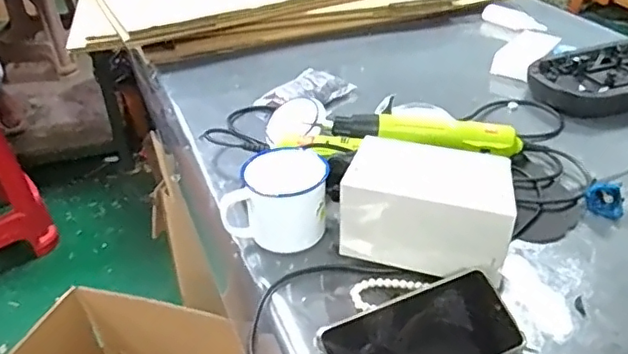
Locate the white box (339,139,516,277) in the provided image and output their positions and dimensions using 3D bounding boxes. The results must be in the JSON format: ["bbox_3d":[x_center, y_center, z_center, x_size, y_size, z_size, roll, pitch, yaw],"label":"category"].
[{"bbox_3d":[0.112,0.032,0.568,0.156,0.097,0.091,12,37,17],"label":"white box"}]

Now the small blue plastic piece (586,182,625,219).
[{"bbox_3d":[0.320,0.025,0.632,0.039,0.030,0.027,14,38,21],"label":"small blue plastic piece"}]

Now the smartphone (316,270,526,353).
[{"bbox_3d":[0.090,0.134,0.474,0.164,0.005,0.079,-17,63,-21],"label":"smartphone"}]

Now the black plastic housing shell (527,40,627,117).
[{"bbox_3d":[0.477,-0.155,0.874,0.306,0.043,0.149,-12,36,-14],"label":"black plastic housing shell"}]

